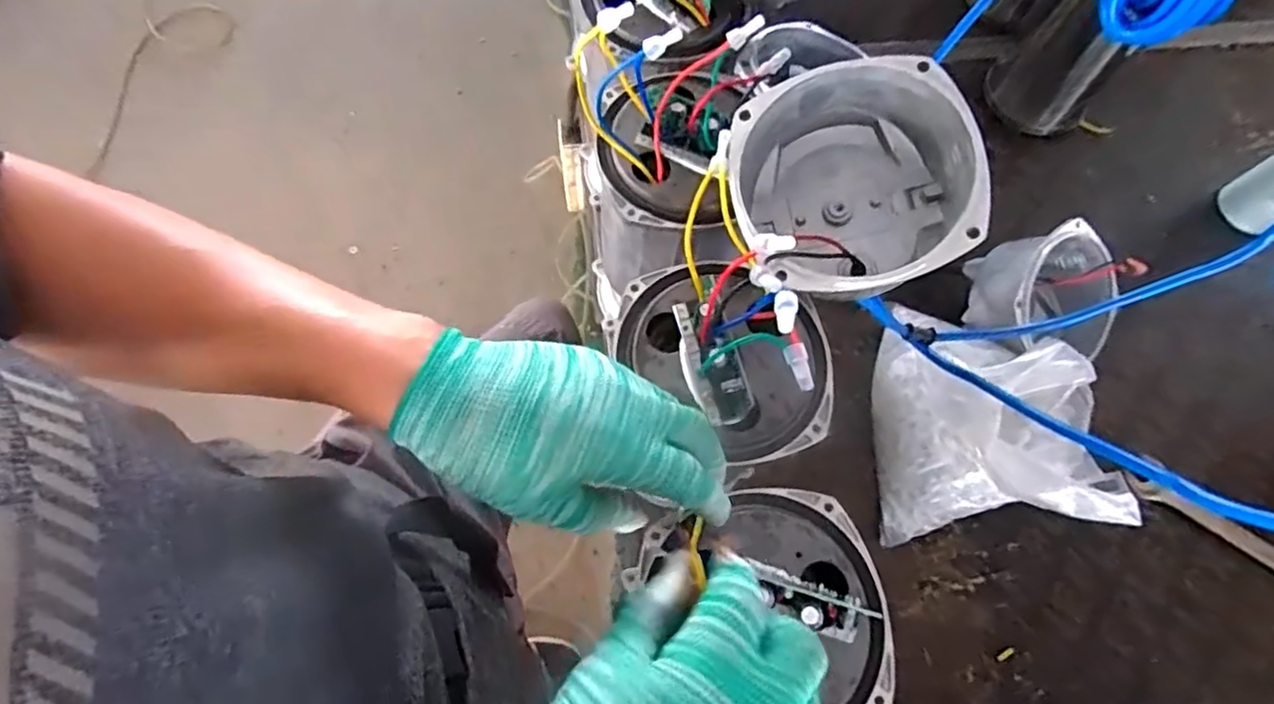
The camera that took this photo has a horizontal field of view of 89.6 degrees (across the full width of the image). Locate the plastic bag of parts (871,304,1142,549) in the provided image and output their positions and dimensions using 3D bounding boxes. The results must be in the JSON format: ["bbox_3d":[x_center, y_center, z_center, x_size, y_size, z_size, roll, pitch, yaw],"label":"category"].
[{"bbox_3d":[0.299,0.071,0.543,0.157,0.158,0.159,-2,69,-3],"label":"plastic bag of parts"}]

